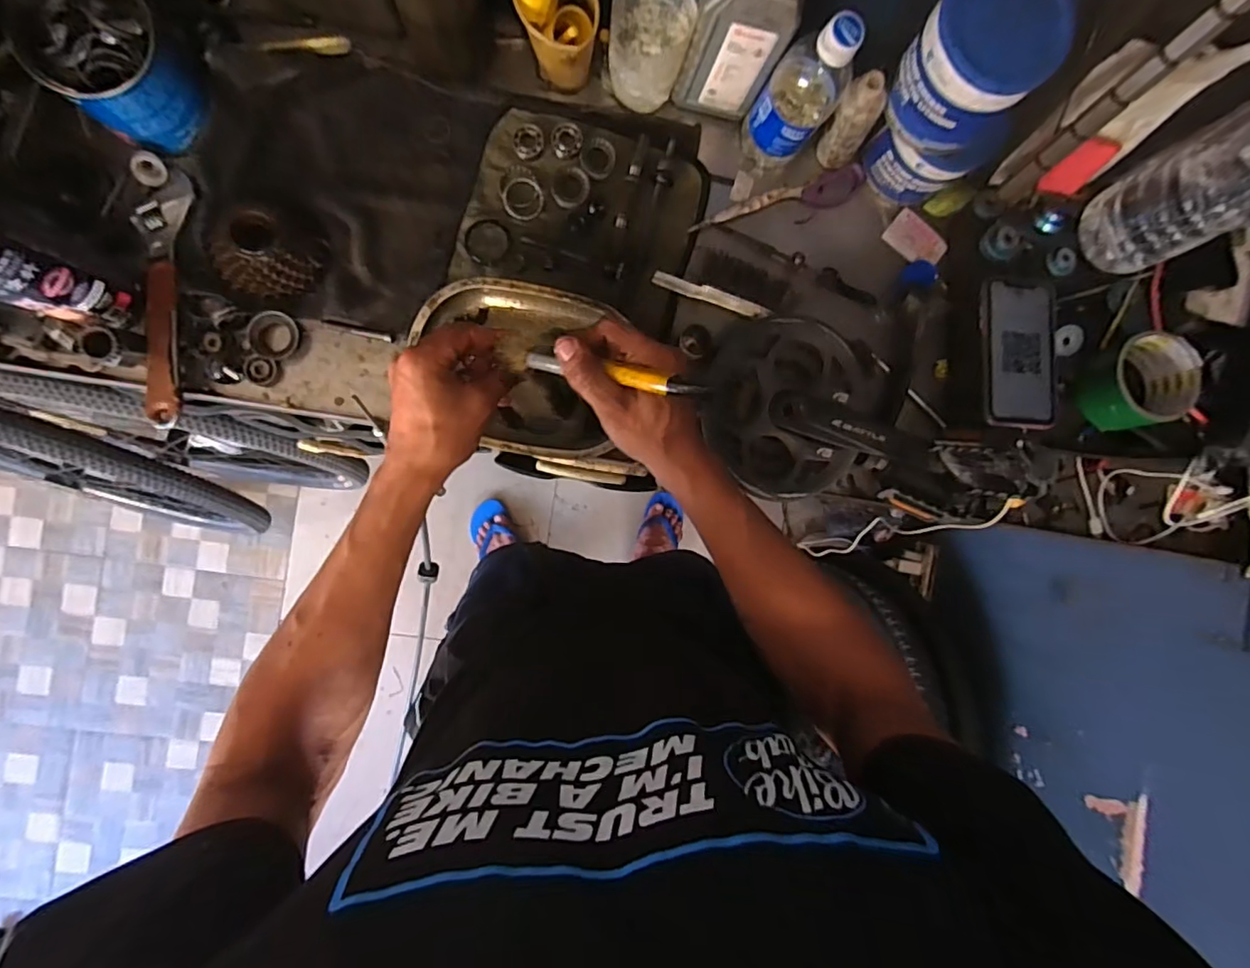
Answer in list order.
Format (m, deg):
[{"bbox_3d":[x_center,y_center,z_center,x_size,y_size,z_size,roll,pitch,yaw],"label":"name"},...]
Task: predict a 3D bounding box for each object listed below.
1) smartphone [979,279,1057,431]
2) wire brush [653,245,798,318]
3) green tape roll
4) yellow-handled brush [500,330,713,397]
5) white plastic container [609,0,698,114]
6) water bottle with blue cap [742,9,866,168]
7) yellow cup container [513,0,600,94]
[{"bbox_3d":[0.399,-0.131,0.564,0.083,0.010,0.154,3,83,-9],"label":"smartphone"},{"bbox_3d":[0.106,-0.207,0.574,0.140,0.025,0.051,17,89,-7],"label":"wire brush"},{"bbox_3d":[0.504,-0.100,0.554,0.081,0.053,0.084,0,91,-7],"label":"green tape roll"},{"bbox_3d":[-0.021,-0.086,0.405,0.169,0.013,0.028,14,89,22],"label":"yellow-handled brush"},{"bbox_3d":[0.023,-0.403,0.520,0.064,0.087,0.068,0,91,-7],"label":"white plastic container"},{"bbox_3d":[0.160,-0.353,0.512,0.065,0.166,0.060,0,91,-7],"label":"water bottle with blue cap"},{"bbox_3d":[-0.062,-0.407,0.500,0.071,0.110,0.059,0,91,-7],"label":"yellow cup container"}]

